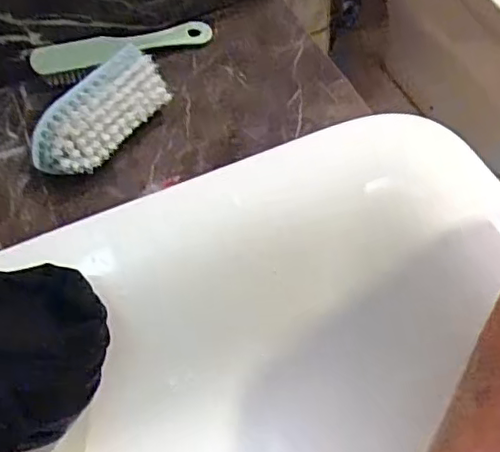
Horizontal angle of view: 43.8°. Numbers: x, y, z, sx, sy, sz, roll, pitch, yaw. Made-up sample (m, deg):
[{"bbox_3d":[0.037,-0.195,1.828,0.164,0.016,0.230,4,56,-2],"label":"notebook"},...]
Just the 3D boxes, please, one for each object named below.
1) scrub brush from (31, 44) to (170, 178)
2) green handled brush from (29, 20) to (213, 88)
[{"bbox_3d":[-0.121,-0.087,0.509,0.045,0.058,0.120,36,66,24],"label":"scrub brush"},{"bbox_3d":[-0.117,-0.166,0.577,0.164,0.026,0.033,-18,57,-7],"label":"green handled brush"}]

